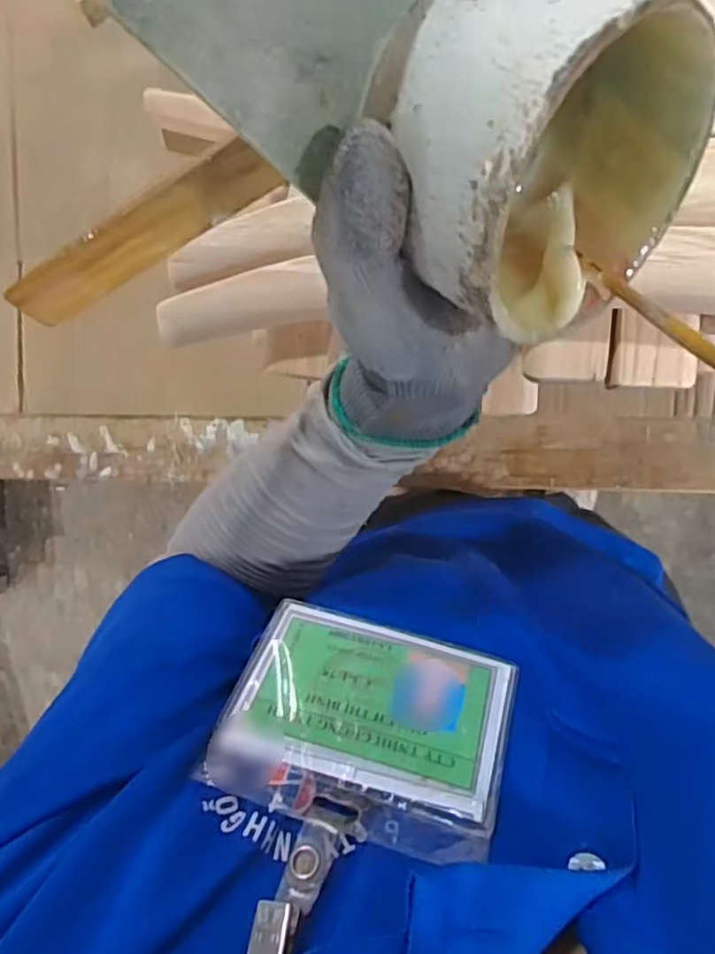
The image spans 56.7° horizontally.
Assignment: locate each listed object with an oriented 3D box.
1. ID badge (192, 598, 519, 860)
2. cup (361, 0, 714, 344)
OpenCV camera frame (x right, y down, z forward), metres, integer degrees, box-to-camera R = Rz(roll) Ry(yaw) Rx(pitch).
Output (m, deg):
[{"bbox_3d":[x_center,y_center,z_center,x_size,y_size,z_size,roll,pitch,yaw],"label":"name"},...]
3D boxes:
[{"bbox_3d":[0.005,0.088,0.243,0.097,0.084,0.004,13,130,13],"label":"ID badge"},{"bbox_3d":[0.048,-0.082,0.174,0.050,0.092,0.076,43,110,30],"label":"cup"}]

